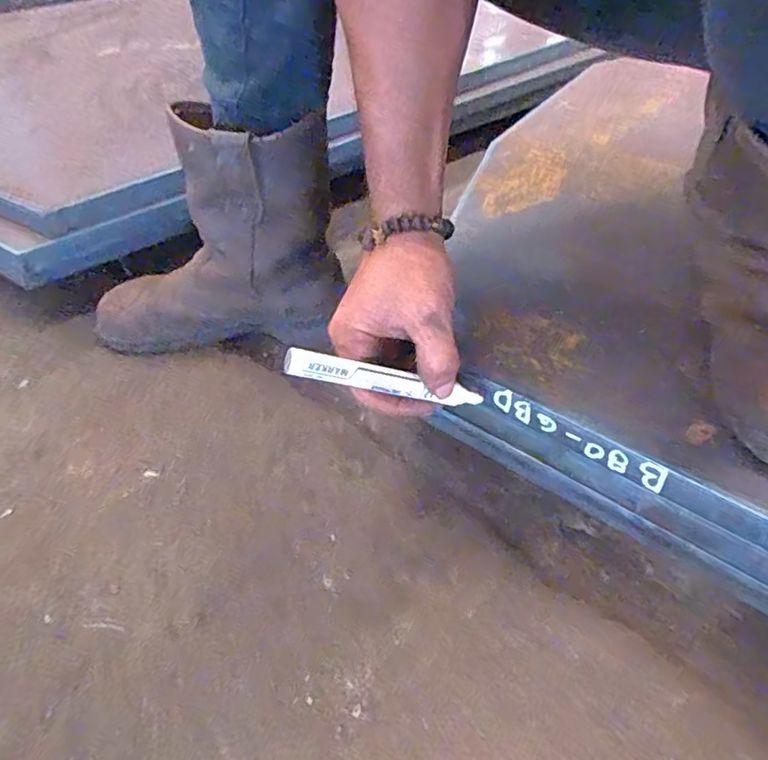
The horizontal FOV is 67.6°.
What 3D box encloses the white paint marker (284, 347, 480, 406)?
[{"bbox_3d":[0.004,0.002,0.346,0.130,0.015,0.013,12,35,-26],"label":"white paint marker"}]

